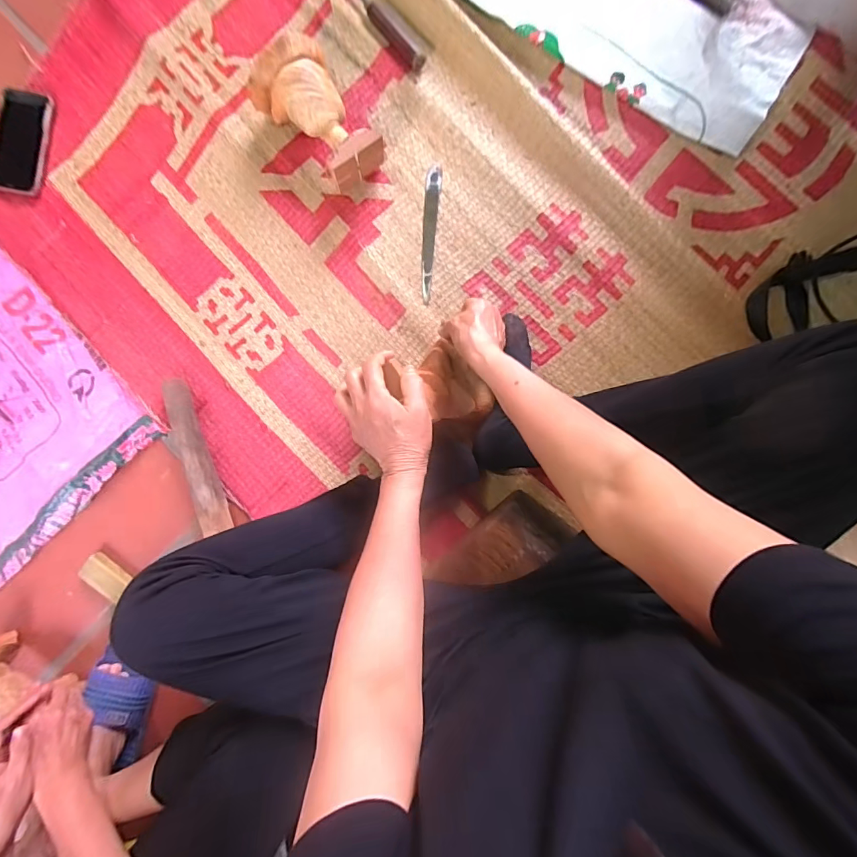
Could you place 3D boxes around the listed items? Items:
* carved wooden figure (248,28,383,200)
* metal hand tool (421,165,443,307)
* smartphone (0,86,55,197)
[{"bbox_3d":[-0.151,-0.420,0.583,0.116,0.088,0.172,-32,92,5],"label":"carved wooden figure"},{"bbox_3d":[0.002,-0.286,0.625,0.022,0.006,0.193,5,94,3],"label":"metal hand tool"},{"bbox_3d":[-0.598,-0.419,0.624,0.078,0.010,0.142,12,98,-3],"label":"smartphone"}]

